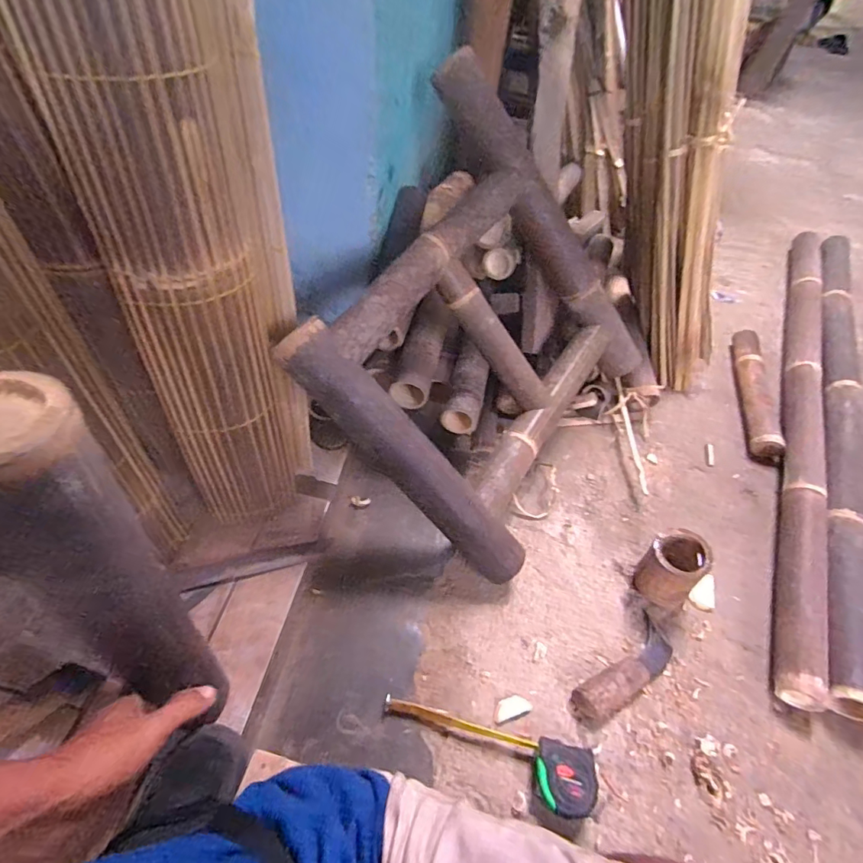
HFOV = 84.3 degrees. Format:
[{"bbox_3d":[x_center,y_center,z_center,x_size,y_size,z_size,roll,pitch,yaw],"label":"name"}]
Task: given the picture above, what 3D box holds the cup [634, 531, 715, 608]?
[{"bbox_3d":[0.398,0.232,0.793,0.099,0.129,0.088,35,57,20],"label":"cup"}]

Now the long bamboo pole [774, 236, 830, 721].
[{"bbox_3d":[0.852,-0.104,1.091,0.080,0.075,1.411,24,54,13],"label":"long bamboo pole"}]

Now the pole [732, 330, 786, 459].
[{"bbox_3d":[0.749,-0.112,1.100,0.061,0.071,0.398,13,53,12],"label":"pole"}]

